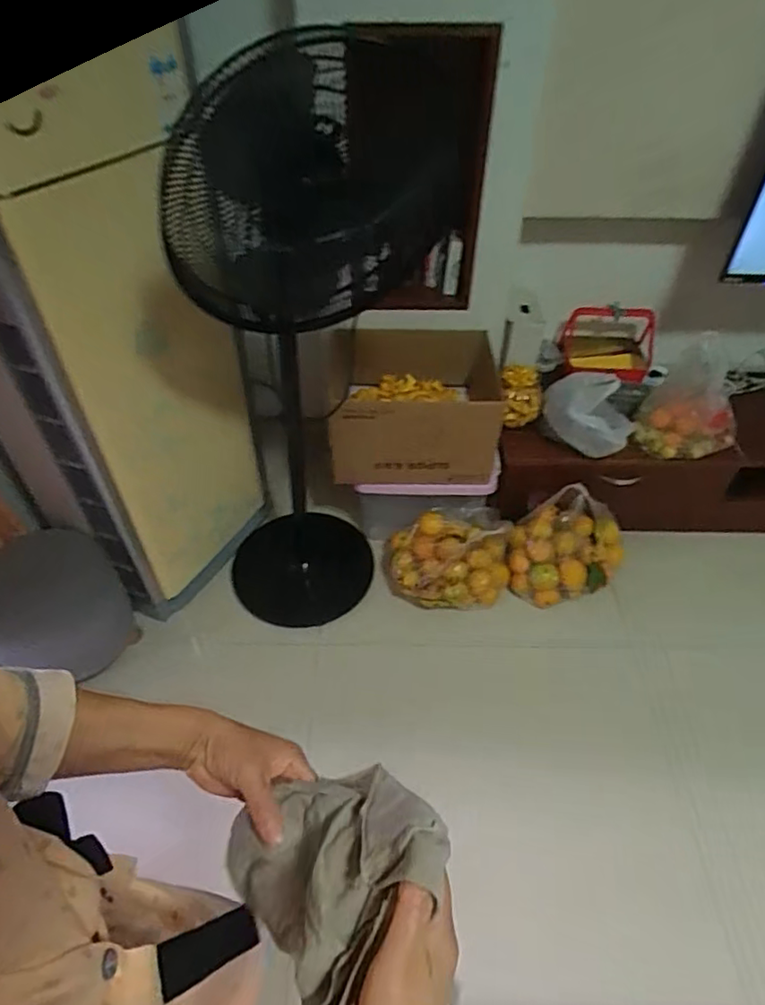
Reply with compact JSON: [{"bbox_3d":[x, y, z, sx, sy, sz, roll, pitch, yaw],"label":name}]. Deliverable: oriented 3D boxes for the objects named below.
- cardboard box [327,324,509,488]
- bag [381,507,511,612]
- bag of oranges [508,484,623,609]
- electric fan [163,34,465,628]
[{"bbox_3d":[0.099,-0.255,1.510,0.422,0.240,0.352,3,46,2],"label":"cardboard box"},{"bbox_3d":[0.165,0.145,1.526,0.322,0.180,0.230,4,46,3],"label":"bag"},{"bbox_3d":[0.473,0.116,1.495,0.281,0.227,0.176,-2,46,-3],"label":"bag of oranges"},{"bbox_3d":[-0.215,-0.230,1.226,0.348,1.170,0.399,-15,48,-15],"label":"electric fan"}]

